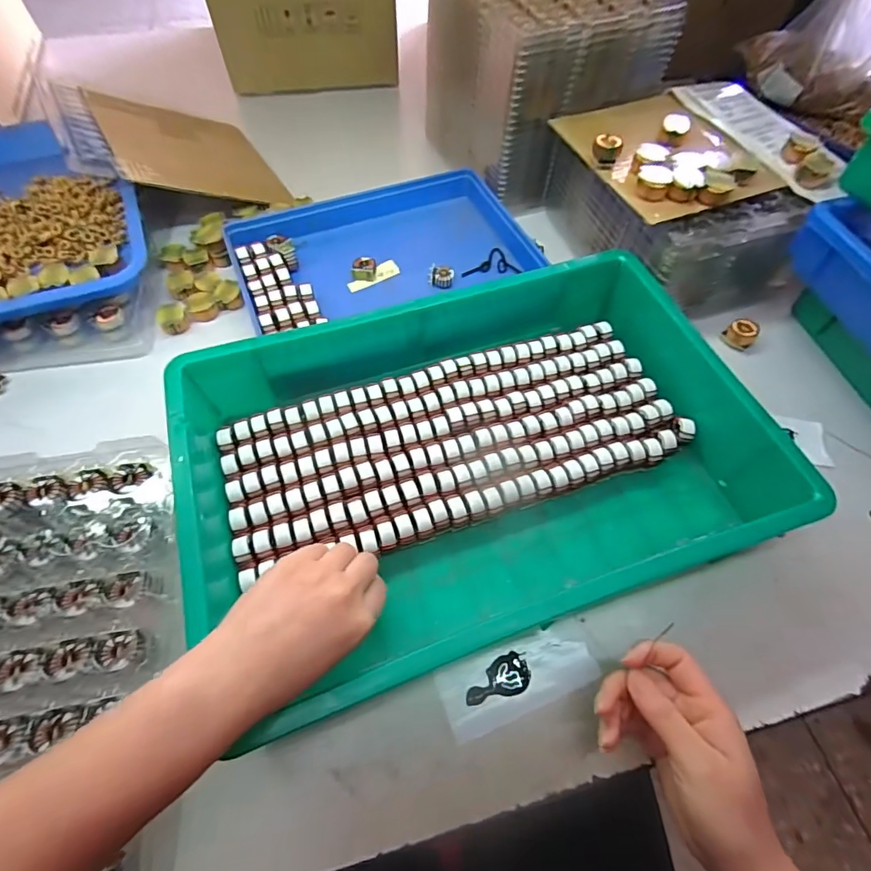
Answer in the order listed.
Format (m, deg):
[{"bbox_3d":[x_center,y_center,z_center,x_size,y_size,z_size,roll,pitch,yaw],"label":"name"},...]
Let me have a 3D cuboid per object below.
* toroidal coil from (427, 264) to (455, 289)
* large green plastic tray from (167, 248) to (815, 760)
[{"bbox_3d":[0.006,-0.178,0.516,0.027,0.017,0.020,11,61,5],"label":"toroidal coil"},{"bbox_3d":[0.031,0.004,0.378,0.432,0.081,0.296,-17,65,-12],"label":"large green plastic tray"}]

